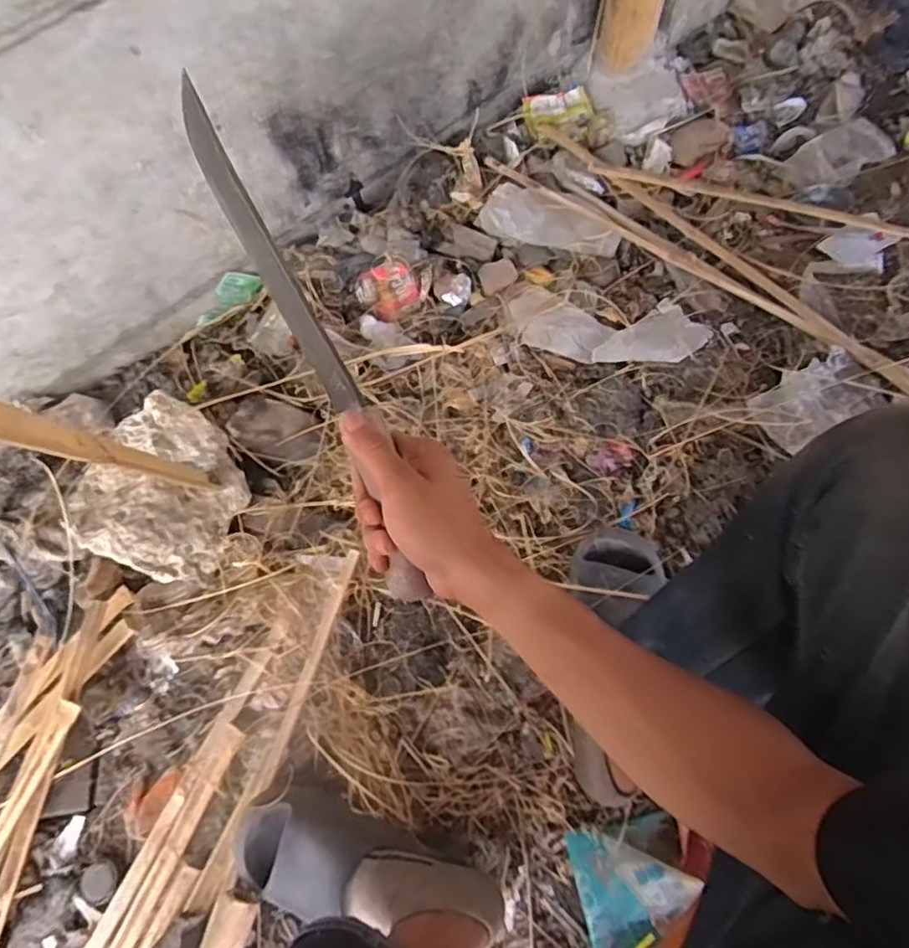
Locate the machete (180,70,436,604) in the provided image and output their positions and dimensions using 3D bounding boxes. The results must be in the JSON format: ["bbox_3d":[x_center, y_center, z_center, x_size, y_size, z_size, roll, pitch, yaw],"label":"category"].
[{"bbox_3d":[-0.109,-0.100,0.444,0.034,0.033,0.407,-25,83,-8],"label":"machete"}]

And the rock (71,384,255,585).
[{"bbox_3d":[-0.382,0.020,0.830,0.199,0.081,0.210,27,73,12],"label":"rock"}]

